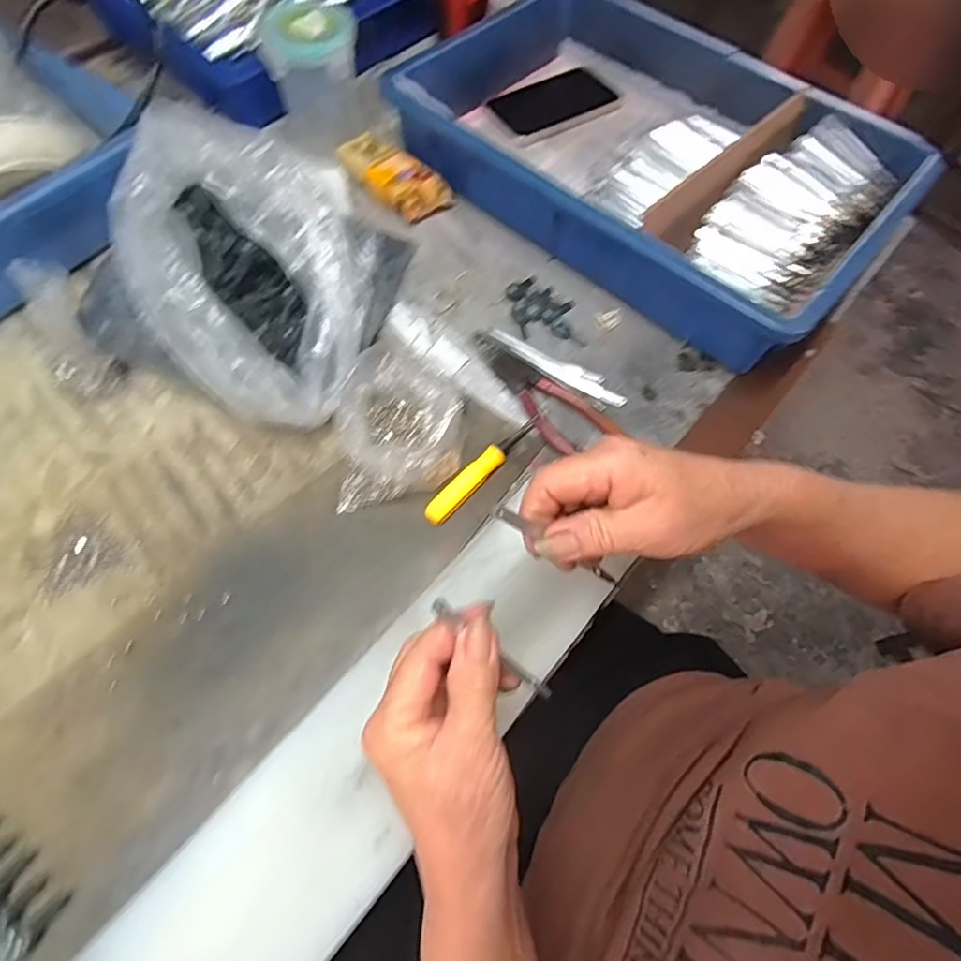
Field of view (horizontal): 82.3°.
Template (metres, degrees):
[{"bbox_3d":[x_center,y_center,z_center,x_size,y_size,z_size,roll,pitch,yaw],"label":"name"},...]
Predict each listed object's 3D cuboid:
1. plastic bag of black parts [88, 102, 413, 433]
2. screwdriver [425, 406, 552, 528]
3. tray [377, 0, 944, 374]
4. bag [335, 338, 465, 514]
[{"bbox_3d":[-0.172,-0.172,0.409,0.198,0.106,0.219,16,63,4],"label":"plastic bag of black parts"},{"bbox_3d":[0.009,-0.015,0.408,0.016,0.018,0.130,40,68,15],"label":"screwdriver"},{"bbox_3d":[0.153,-0.306,0.515,0.424,0.071,0.282,40,68,15],"label":"tray"},{"bbox_3d":[-0.057,-0.041,0.393,0.084,0.047,0.110,2,63,-3],"label":"bag"}]

